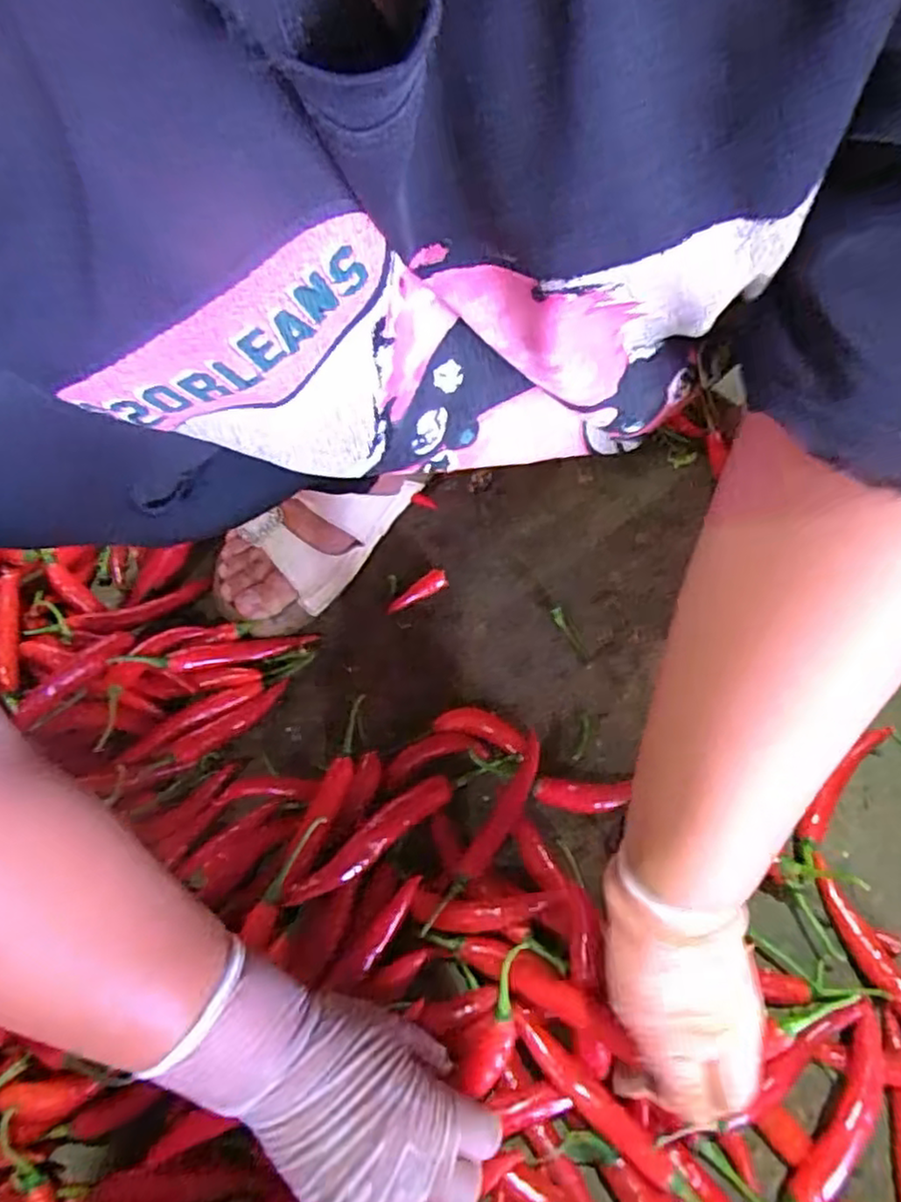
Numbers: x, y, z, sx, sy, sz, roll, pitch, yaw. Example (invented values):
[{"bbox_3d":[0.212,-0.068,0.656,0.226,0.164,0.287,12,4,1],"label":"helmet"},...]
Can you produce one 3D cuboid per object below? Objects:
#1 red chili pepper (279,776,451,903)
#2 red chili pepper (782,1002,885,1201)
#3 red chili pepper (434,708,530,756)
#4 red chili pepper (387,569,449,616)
[{"bbox_3d":[-0.053,0.164,0.472,0.128,0.018,0.024,-38,65,-17],"label":"red chili pepper"},{"bbox_3d":[0.221,0.298,0.392,0.024,0.021,0.125,30,66,19],"label":"red chili pepper"},{"bbox_3d":[0.023,0.097,0.526,0.071,0.018,0.023,15,62,11],"label":"red chili pepper"},{"bbox_3d":[-0.028,-0.006,0.592,0.056,0.017,0.017,-34,64,-15],"label":"red chili pepper"}]

